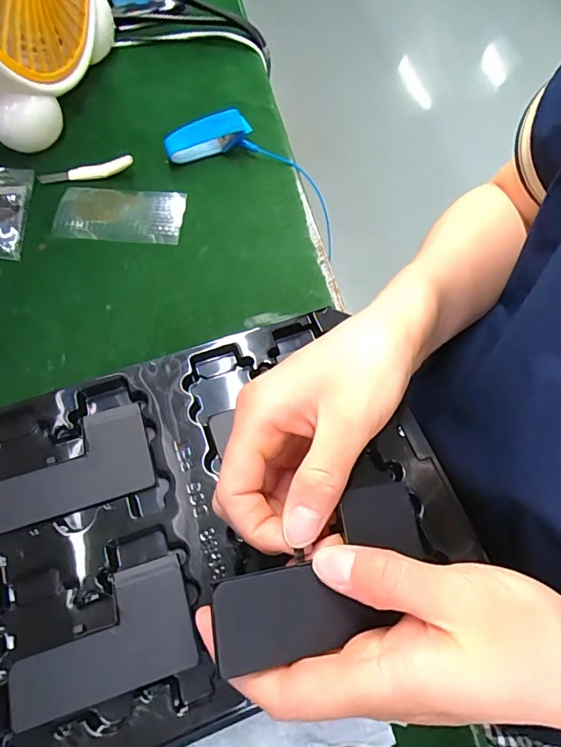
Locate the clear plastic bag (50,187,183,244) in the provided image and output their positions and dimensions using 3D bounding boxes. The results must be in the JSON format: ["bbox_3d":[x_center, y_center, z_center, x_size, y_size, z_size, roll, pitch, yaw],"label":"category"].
[{"bbox_3d":[-0.142,-0.141,0.405,0.111,0.010,0.056,2,66,4],"label":"clear plastic bag"}]

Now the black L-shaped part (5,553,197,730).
[{"bbox_3d":[-0.097,0.143,0.247,0.095,0.004,0.057,-16,66,-10],"label":"black L-shaped part"}]

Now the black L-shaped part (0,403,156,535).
[{"bbox_3d":[-0.132,0.058,0.288,0.094,0.004,0.057,-16,66,-11],"label":"black L-shaped part"}]

